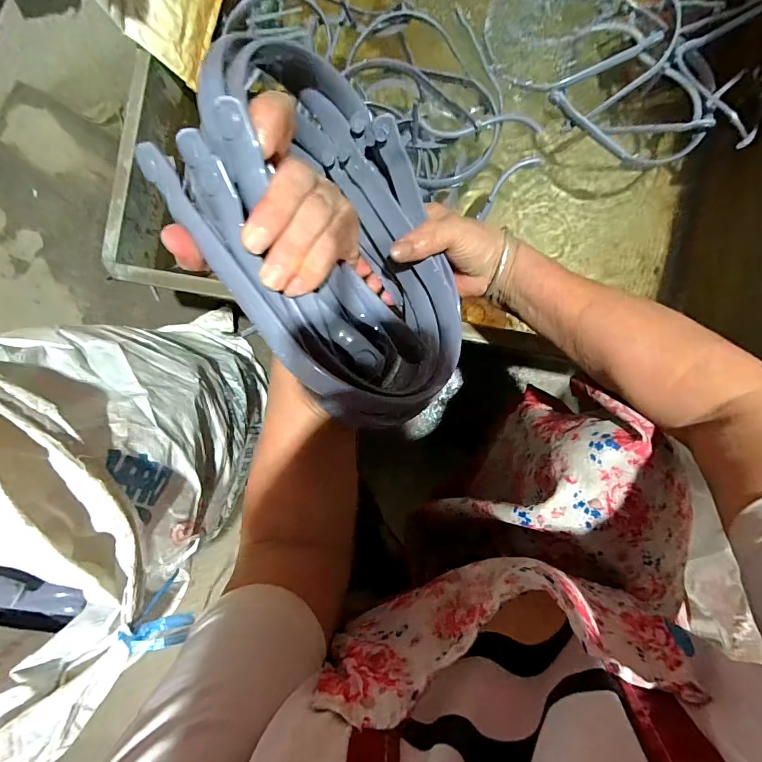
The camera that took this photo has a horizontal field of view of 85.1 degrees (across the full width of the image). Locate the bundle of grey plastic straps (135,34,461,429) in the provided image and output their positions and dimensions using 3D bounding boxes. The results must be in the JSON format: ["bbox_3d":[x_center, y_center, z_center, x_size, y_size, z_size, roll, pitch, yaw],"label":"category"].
[{"bbox_3d":[-0.025,-0.095,0.285,0.072,0.203,0.236,-23,113,39],"label":"bundle of grey plastic straps"}]

